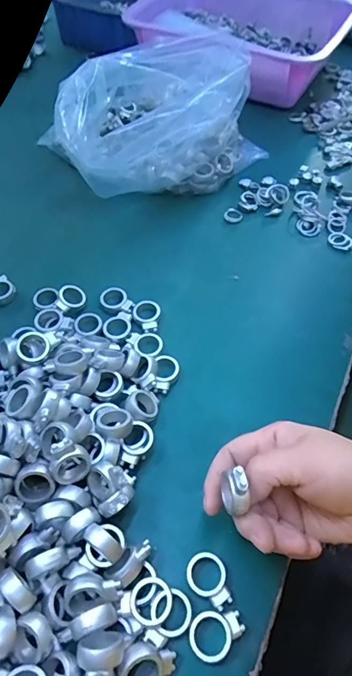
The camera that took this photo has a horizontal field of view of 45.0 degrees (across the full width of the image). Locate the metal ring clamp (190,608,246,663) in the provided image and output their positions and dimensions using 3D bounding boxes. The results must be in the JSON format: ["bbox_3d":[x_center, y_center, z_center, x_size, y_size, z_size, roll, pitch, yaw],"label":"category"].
[{"bbox_3d":[0.025,0.183,0.265,0.034,0.008,0.025,-22,58,-14],"label":"metal ring clamp"}]

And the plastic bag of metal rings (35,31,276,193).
[{"bbox_3d":[-0.010,-0.261,0.489,0.173,0.123,0.191,32,61,20],"label":"plastic bag of metal rings"}]

